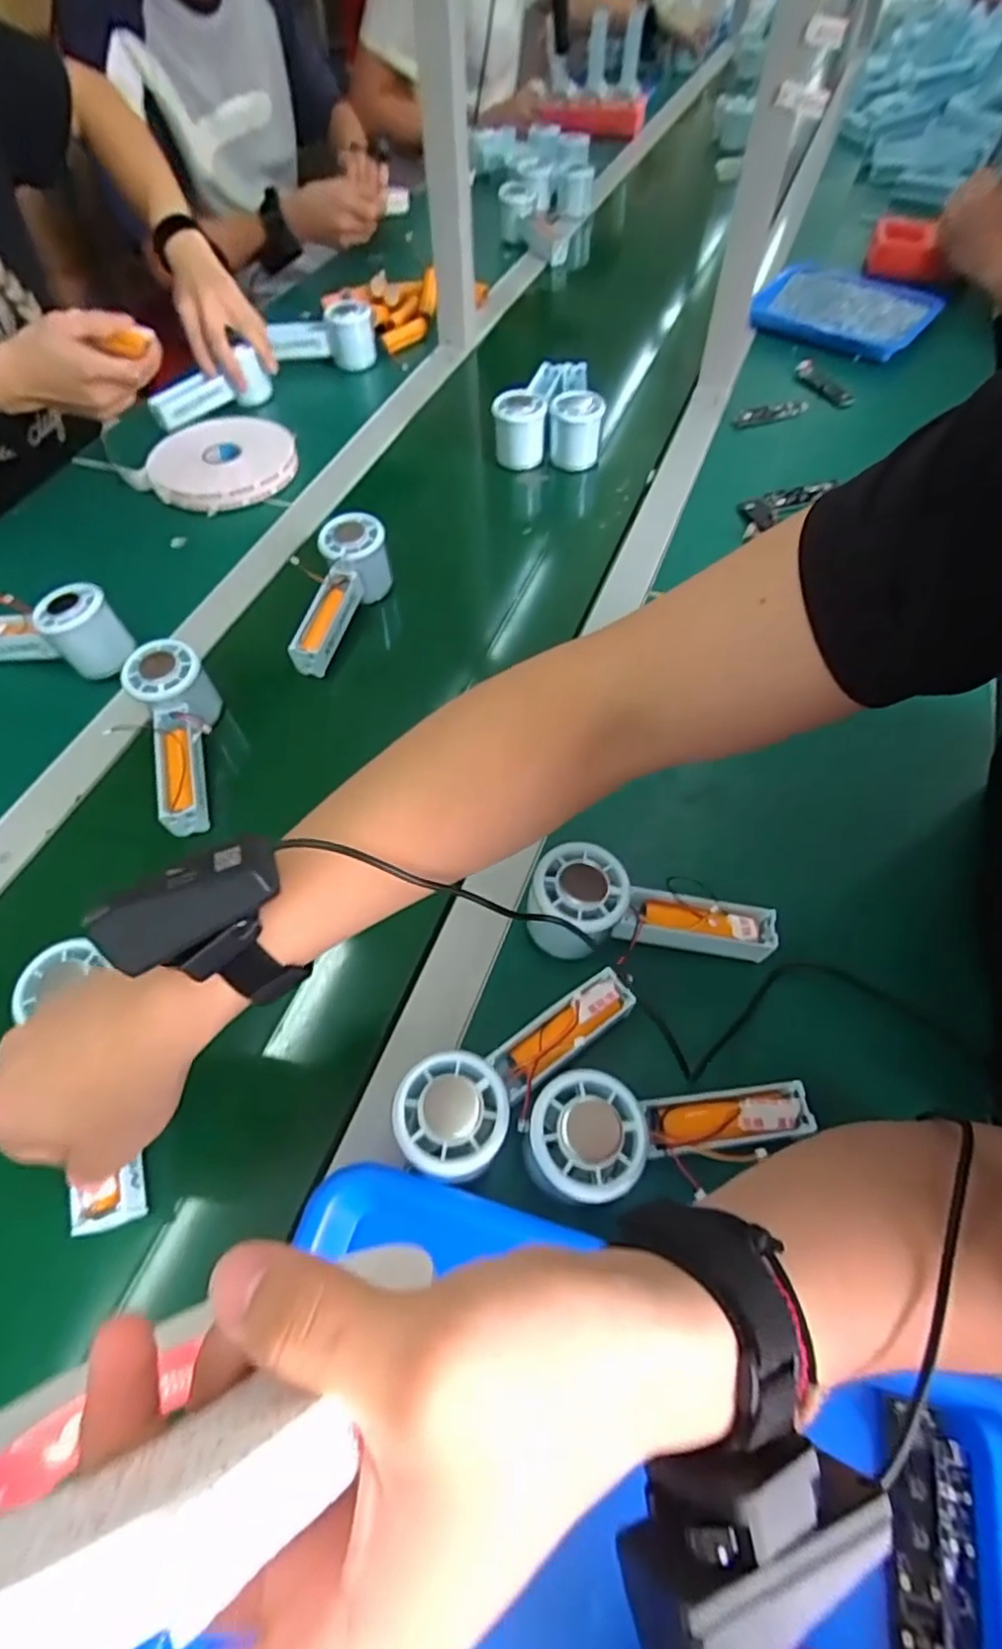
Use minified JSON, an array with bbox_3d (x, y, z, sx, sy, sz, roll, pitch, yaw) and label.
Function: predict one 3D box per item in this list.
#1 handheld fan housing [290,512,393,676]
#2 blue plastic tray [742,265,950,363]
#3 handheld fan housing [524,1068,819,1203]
[{"bbox_3d":[-0.145,-0.199,0.606,0.053,0.061,0.147,17,79,11],"label":"handheld fan housing"},{"bbox_3d":[0.467,-0.702,0.908,0.209,0.023,0.208,33,64,19],"label":"blue plastic tray"},{"bbox_3d":[0.086,0.154,0.347,0.147,0.041,0.061,-6,58,-3],"label":"handheld fan housing"}]

